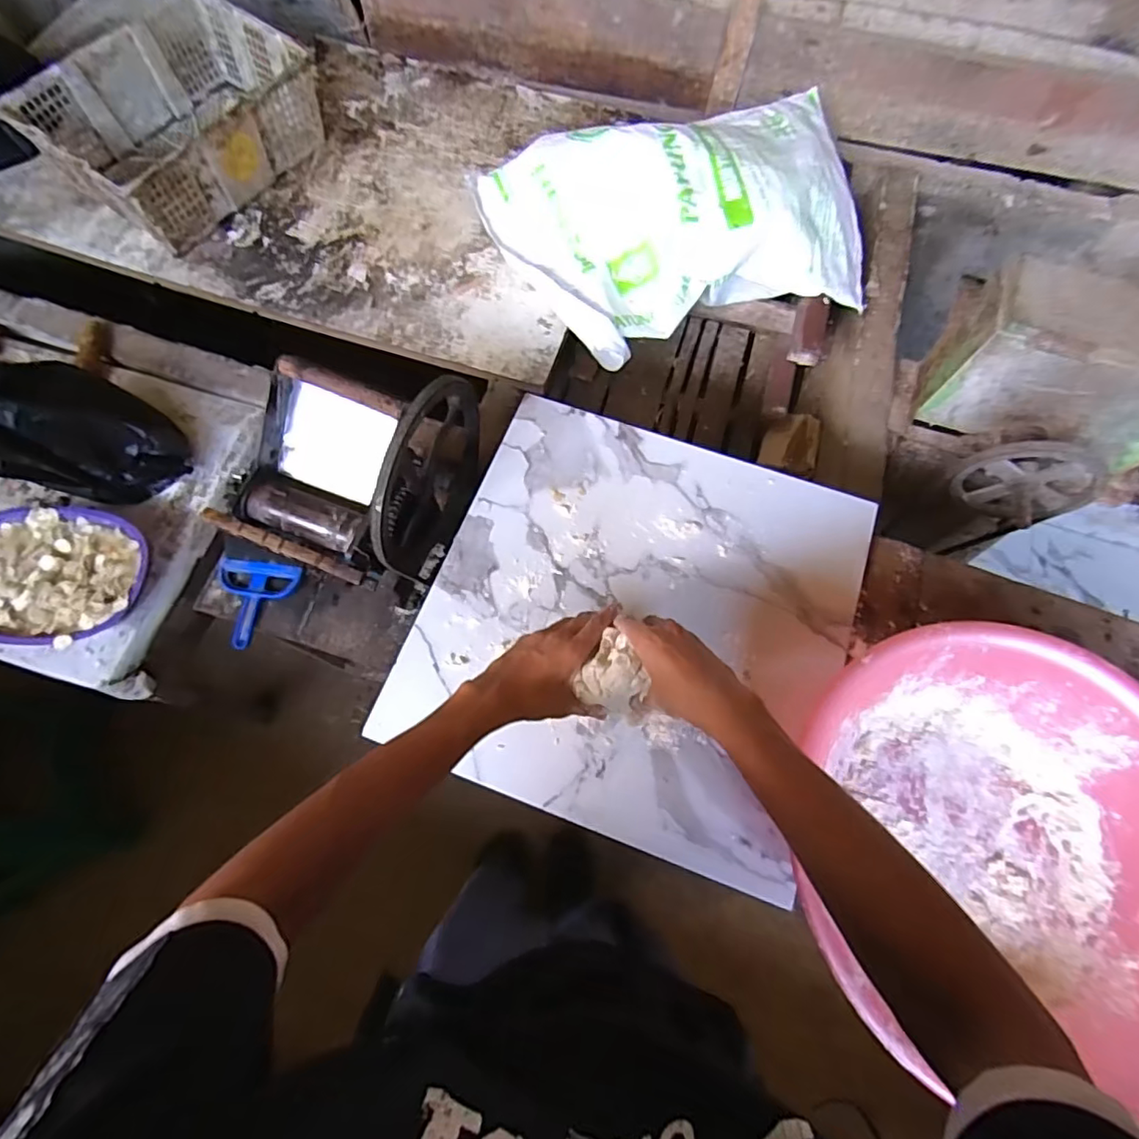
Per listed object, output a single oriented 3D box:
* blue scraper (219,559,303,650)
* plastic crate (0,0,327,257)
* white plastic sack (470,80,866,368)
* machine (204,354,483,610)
[{"bbox_3d":[-0.517,0.053,0.928,0.133,0.023,0.143,11,70,4],"label":"blue scraper"},{"bbox_3d":[-0.796,-0.916,1.189,0.375,0.169,0.479,36,73,12],"label":"plastic crate"},{"bbox_3d":[0.211,-0.650,1.084,0.664,0.204,0.409,-17,71,-7],"label":"white plastic sack"},{"bbox_3d":[-0.285,-0.121,0.820,0.230,0.351,0.288,22,71,7],"label":"machine"}]

